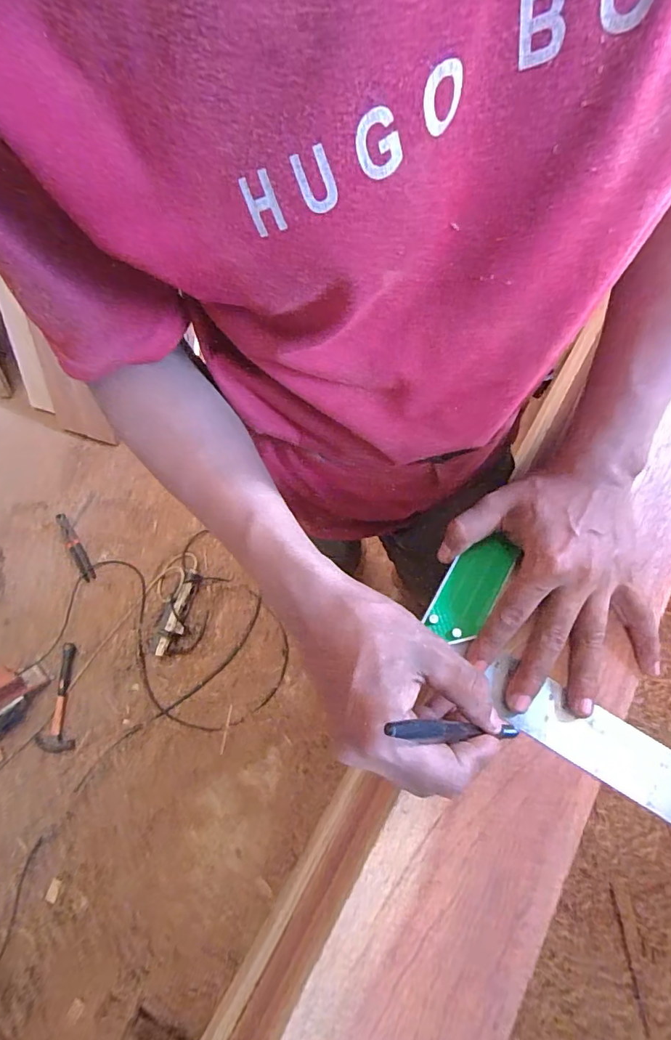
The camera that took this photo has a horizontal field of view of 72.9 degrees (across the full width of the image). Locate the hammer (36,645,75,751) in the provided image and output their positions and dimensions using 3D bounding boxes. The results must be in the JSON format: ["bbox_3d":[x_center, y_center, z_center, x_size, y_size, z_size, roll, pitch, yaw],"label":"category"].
[{"bbox_3d":[-0.744,0.475,1.214,0.094,0.048,0.266,-5,70,0],"label":"hammer"}]

